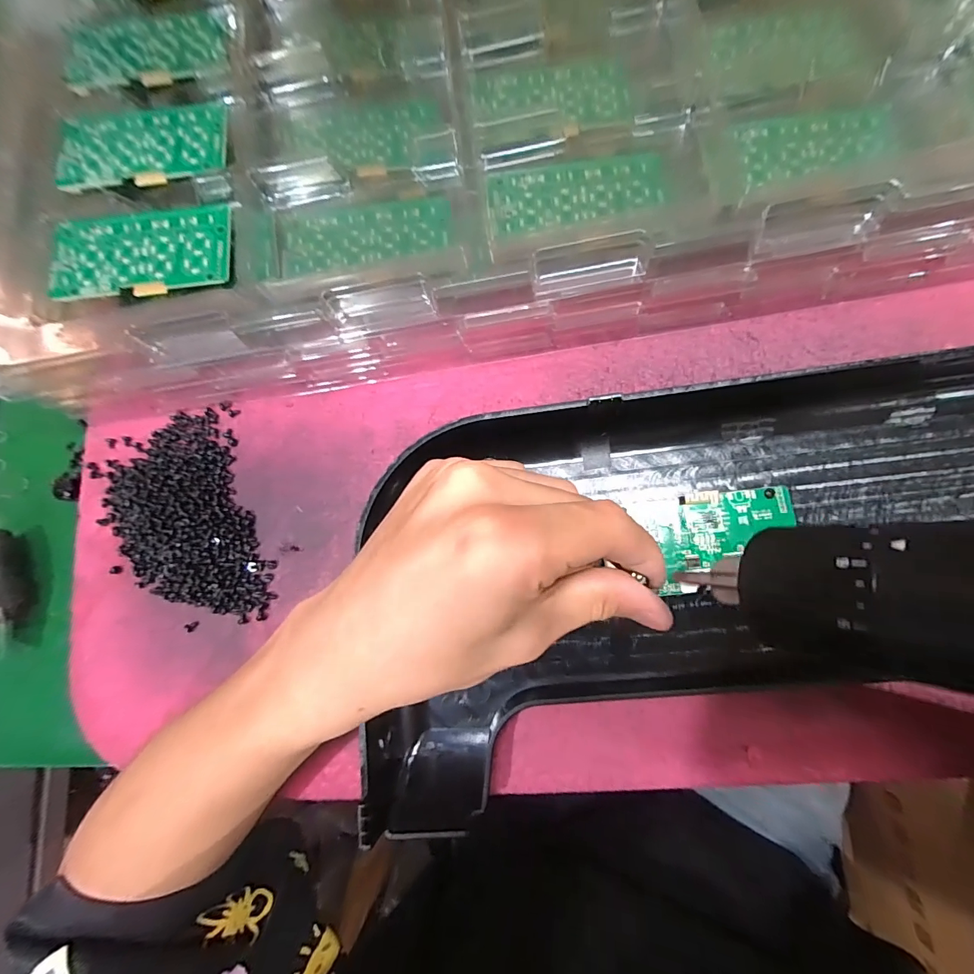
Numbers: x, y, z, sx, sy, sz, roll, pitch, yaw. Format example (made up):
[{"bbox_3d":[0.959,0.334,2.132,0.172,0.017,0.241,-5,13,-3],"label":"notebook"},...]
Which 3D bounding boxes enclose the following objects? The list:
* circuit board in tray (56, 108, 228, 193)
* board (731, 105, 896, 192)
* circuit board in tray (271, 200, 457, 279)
[{"bbox_3d":[-0.191,-0.190,0.245,0.092,0.004,0.046,-2,79,2],"label":"circuit board in tray"},{"bbox_3d":[0.168,-0.174,0.222,0.080,0.004,0.038,-9,77,0],"label":"board"},{"bbox_3d":[-0.068,-0.142,0.243,0.094,0.004,0.038,-11,78,-1],"label":"circuit board in tray"}]

